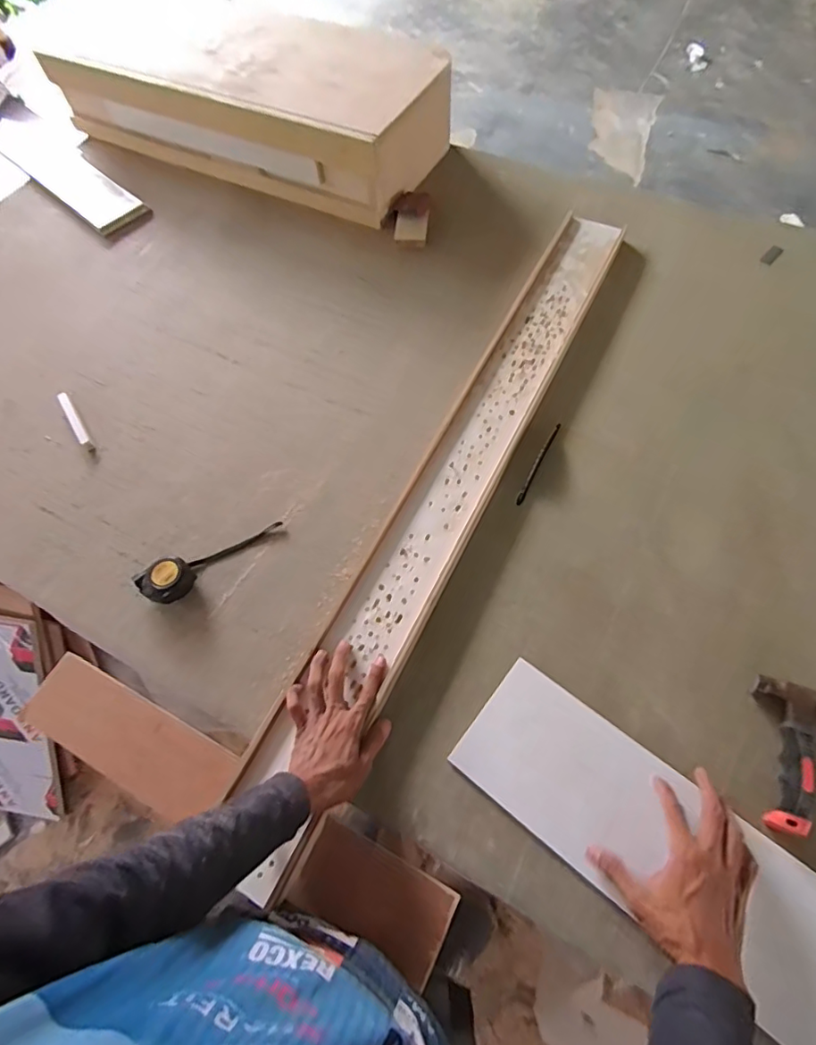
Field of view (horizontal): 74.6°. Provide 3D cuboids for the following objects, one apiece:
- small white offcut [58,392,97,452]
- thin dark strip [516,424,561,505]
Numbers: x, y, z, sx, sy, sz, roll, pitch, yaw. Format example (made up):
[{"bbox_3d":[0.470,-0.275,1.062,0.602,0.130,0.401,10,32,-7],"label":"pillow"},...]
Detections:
[{"bbox_3d":[-0.547,-0.167,0.878,0.018,0.021,0.137,-33,65,-15],"label":"small white offcut"},{"bbox_3d":[0.196,-0.090,0.804,0.010,0.013,0.155,25,65,15],"label":"thin dark strip"}]

